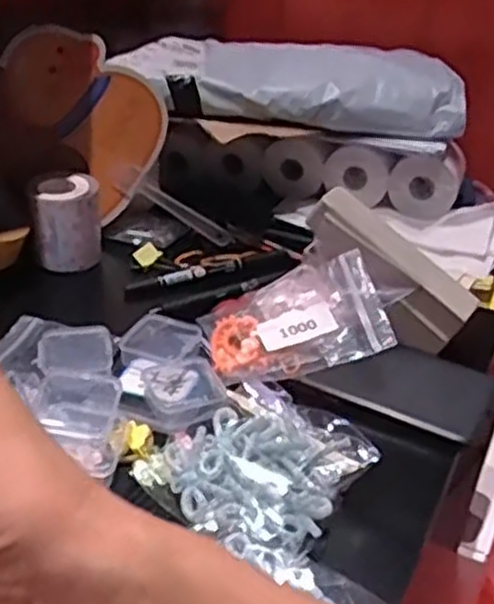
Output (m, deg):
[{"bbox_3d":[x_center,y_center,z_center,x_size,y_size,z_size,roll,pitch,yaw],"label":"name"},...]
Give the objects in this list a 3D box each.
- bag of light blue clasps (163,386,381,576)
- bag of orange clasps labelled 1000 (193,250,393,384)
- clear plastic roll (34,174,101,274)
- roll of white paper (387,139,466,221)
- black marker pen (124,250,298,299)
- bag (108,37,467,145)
[{"bbox_3d":[0.006,0.086,0.439,0.101,0.028,0.103,28,40,33],"label":"bag of light blue clasps"},{"bbox_3d":[0.032,0.011,0.533,0.119,0.024,0.085,-10,52,10],"label":"bag of orange clasps labelled 1000"},{"bbox_3d":[-0.141,-0.062,0.631,0.047,0.062,0.045,2,33,-2],"label":"clear plastic roll"},{"bbox_3d":[0.155,-0.106,0.689,0.060,0.053,0.047,12,34,13],"label":"roll of white paper"},{"bbox_3d":[-0.027,-0.022,0.630,0.139,0.015,0.018,-10,36,-20],"label":"black marker pen"},{"bbox_3d":[0.039,-0.189,0.688,0.286,0.056,0.113,4,33,1],"label":"bag"}]

